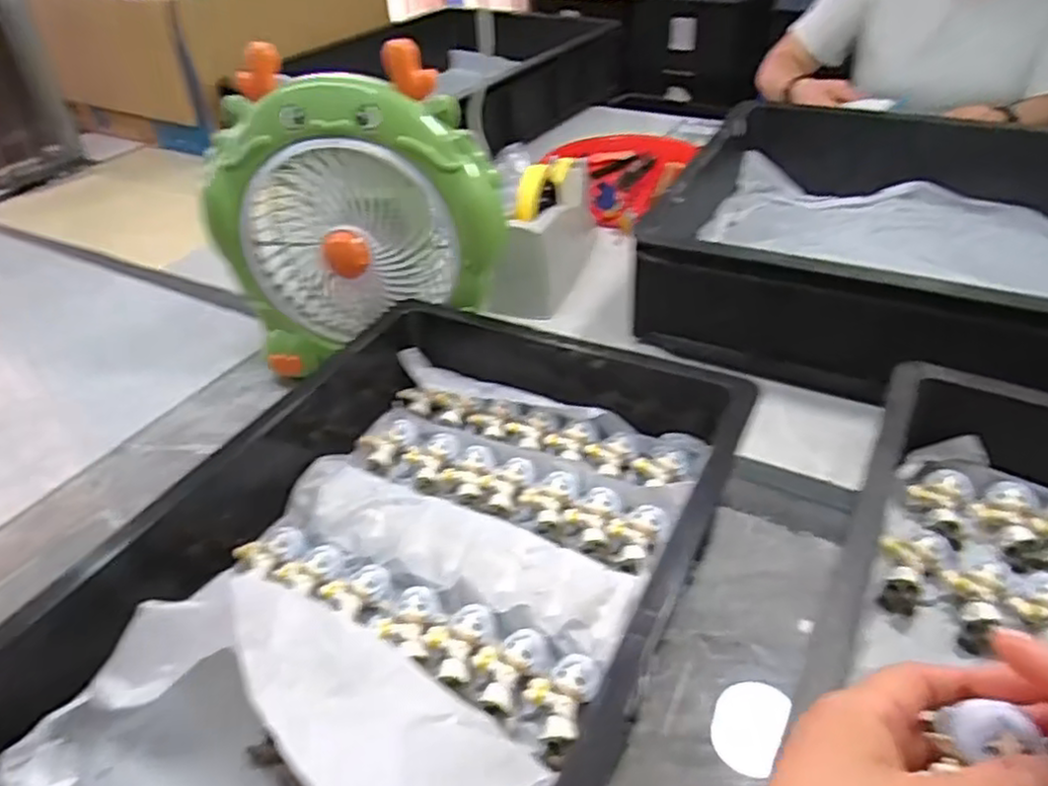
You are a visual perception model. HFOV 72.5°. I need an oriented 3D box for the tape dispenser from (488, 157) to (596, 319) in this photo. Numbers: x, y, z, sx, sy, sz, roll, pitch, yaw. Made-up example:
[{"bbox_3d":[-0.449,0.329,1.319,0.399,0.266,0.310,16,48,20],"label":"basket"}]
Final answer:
[{"bbox_3d":[0.030,-0.175,0.758,0.058,0.110,0.233,10,41,17],"label":"tape dispenser"}]

